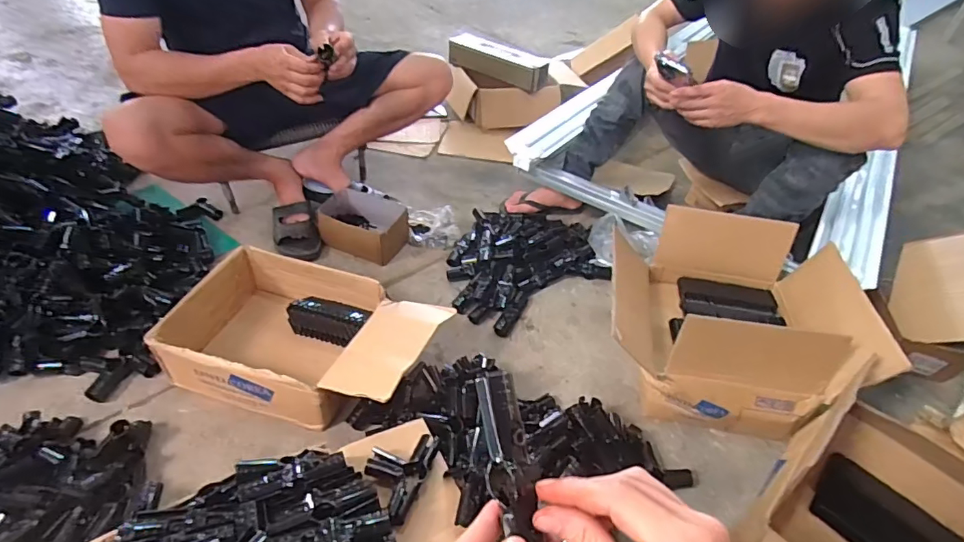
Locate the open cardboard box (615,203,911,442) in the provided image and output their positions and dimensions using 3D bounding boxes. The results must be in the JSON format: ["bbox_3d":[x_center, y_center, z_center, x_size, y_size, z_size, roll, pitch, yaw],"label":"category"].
[{"bbox_3d":[0.470,0.080,0.983,0.435,0.230,0.373,14,42,8],"label":"open cardboard box"}]

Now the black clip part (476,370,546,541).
[{"bbox_3d":[0.020,0.127,0.306,0.027,0.016,0.127,-8,74,-16],"label":"black clip part"}]

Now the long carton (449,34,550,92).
[{"bbox_3d":[0.050,-0.740,1.769,0.381,0.091,0.104,29,46,23],"label":"long carton"}]

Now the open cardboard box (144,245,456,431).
[{"bbox_3d":[-0.328,0.130,0.952,0.468,0.134,0.286,15,42,10],"label":"open cardboard box"}]

